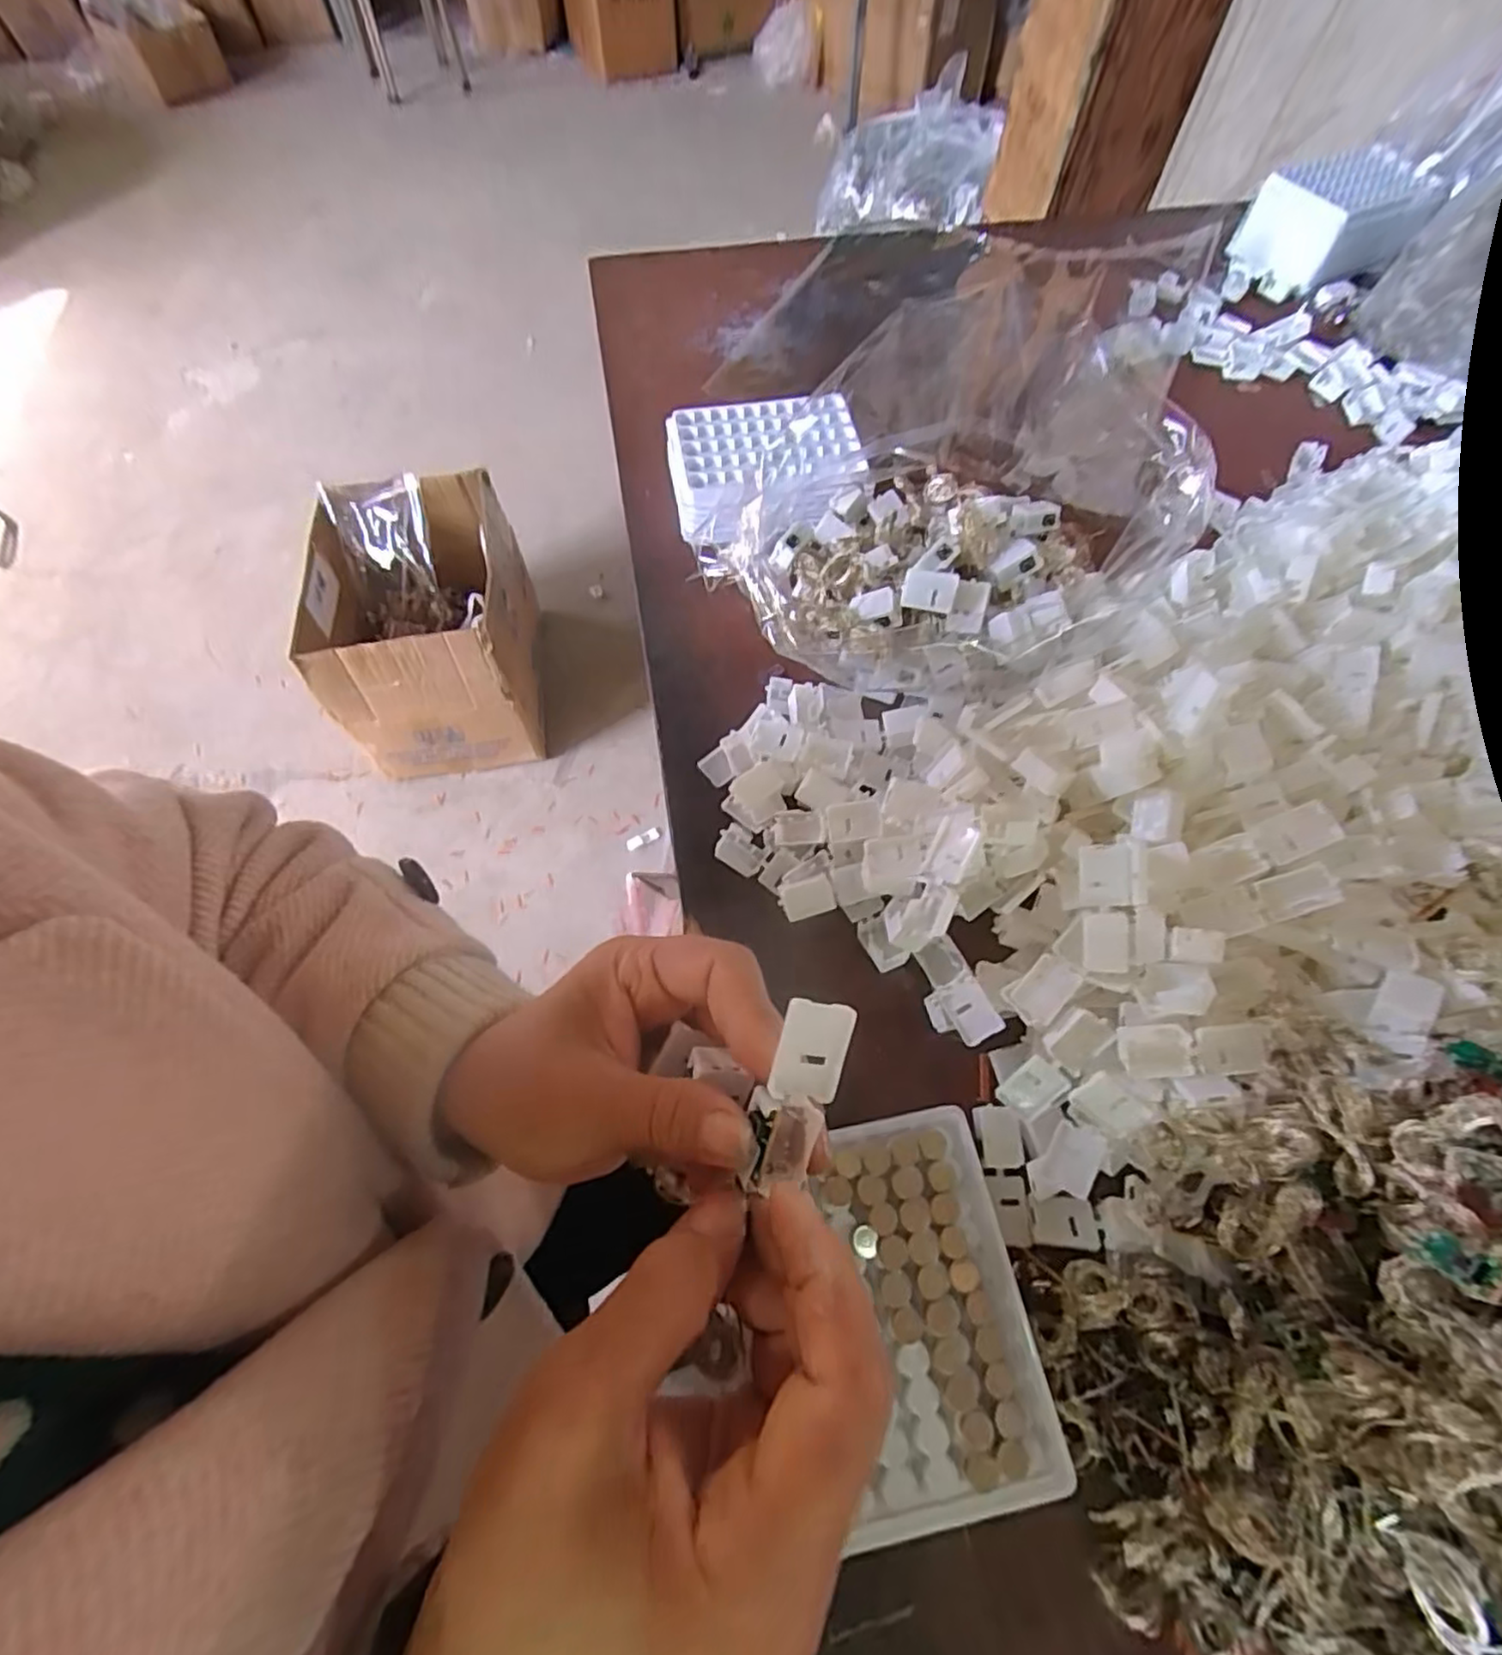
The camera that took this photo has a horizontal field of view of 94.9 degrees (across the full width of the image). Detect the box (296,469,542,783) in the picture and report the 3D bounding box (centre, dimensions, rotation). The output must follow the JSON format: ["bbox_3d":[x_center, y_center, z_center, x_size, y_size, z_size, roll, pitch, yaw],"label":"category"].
[{"bbox_3d":[-0.532,-0.334,1.152,0.294,0.278,0.382,-8,64,-4],"label":"box"}]

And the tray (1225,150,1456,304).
[{"bbox_3d":[0.527,-0.549,0.614,0.163,0.057,0.101,-24,66,-11],"label":"tray"}]

